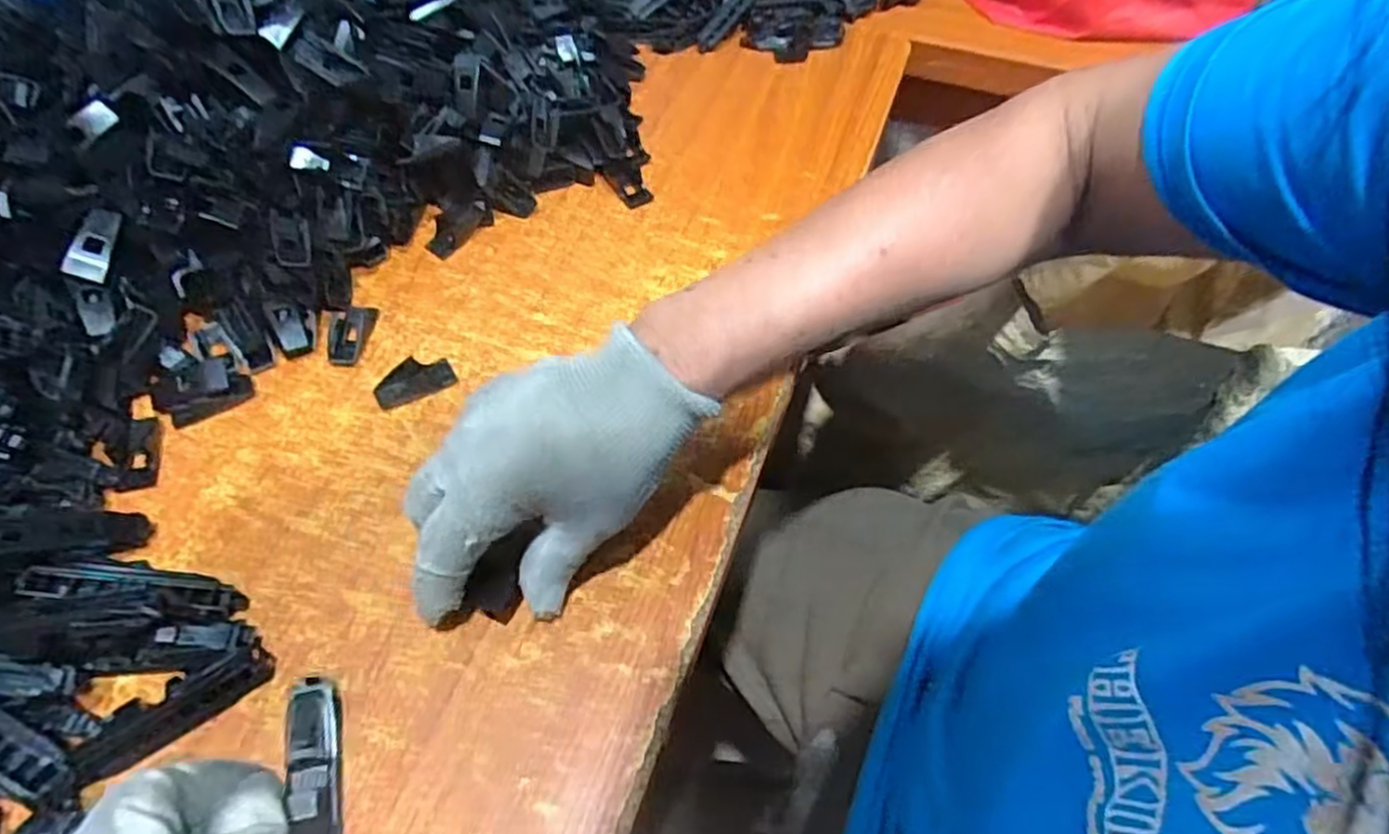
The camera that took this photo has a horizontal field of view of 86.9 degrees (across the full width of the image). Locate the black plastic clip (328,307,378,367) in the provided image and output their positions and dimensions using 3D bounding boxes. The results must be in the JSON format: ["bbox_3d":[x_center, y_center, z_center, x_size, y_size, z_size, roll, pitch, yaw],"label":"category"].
[{"bbox_3d":[-0.193,-0.048,0.413,0.023,0.007,0.040,0,56,-1],"label":"black plastic clip"}]

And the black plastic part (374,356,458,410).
[{"bbox_3d":[-0.150,-0.019,0.392,0.041,0.011,0.020,-32,62,-21],"label":"black plastic part"}]

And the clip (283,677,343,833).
[{"bbox_3d":[-0.146,0.138,0.284,0.014,0.018,0.078,-15,57,-11],"label":"clip"}]

